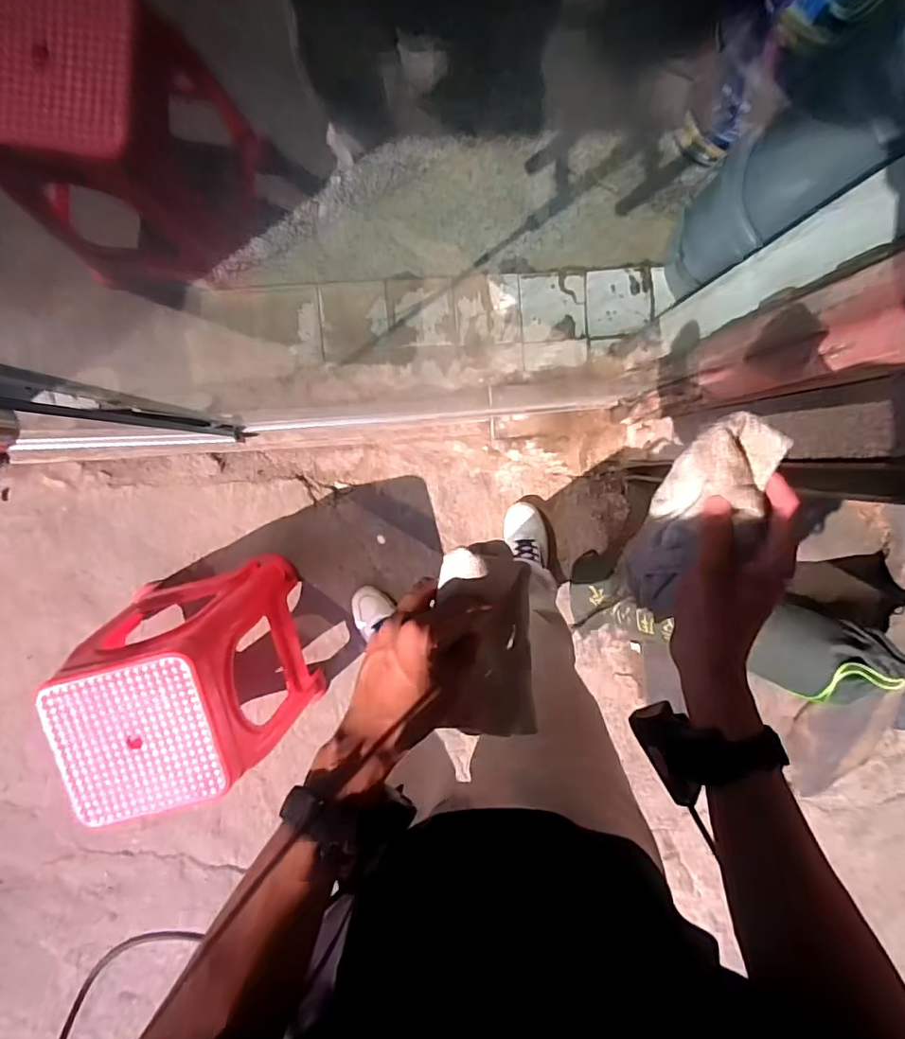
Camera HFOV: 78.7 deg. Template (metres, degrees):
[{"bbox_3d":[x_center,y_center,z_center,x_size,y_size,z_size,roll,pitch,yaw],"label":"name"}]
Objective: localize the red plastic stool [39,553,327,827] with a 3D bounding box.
[{"bbox_3d":[-0.494,0.295,1.069,0.321,0.392,0.316,-14,96,-1],"label":"red plastic stool"}]

